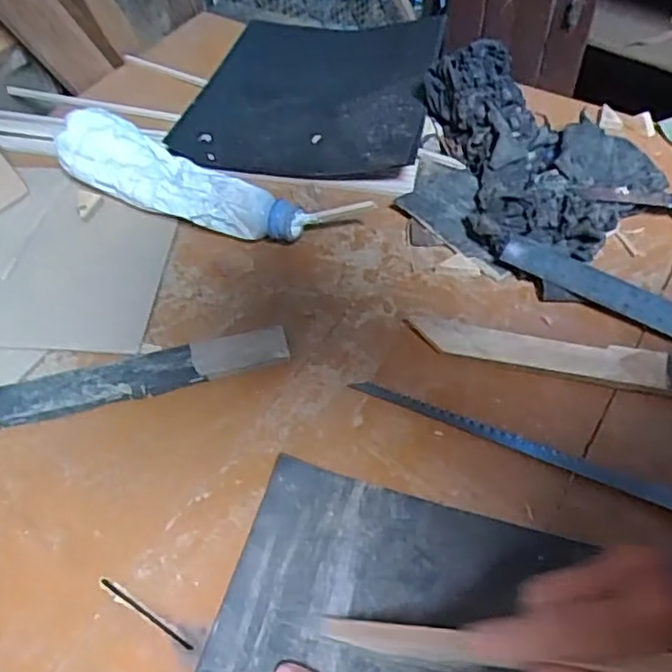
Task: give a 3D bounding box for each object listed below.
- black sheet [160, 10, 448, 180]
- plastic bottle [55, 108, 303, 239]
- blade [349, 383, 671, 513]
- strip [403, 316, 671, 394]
[{"bbox_3d":[-0.018,-0.255,0.671,0.227,0.033,0.276,11,54,10],"label":"black sheet"},{"bbox_3d":[-0.129,-0.134,0.564,0.217,0.060,0.068,20,56,16],"label":"plastic bottle"},{"bbox_3d":[0.163,0.083,0.424,0.324,0.016,0.044,14,55,12],"label":"blade"},{"bbox_3d":[0.197,0.019,0.470,0.285,0.018,0.031,11,54,9],"label":"strip"}]

